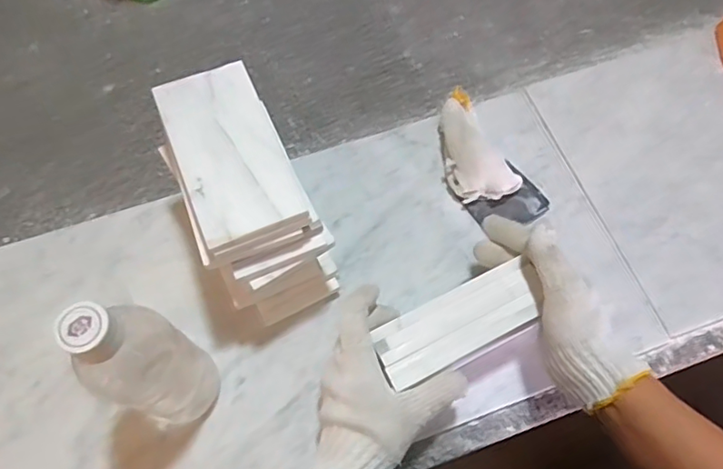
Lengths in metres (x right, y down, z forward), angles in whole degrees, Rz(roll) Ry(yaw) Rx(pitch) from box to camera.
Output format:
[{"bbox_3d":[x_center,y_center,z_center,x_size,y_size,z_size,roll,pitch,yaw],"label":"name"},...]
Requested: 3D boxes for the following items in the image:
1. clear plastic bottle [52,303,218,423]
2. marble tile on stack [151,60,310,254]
[{"bbox_3d":[-0.152,0.092,0.397,0.051,0.208,0.059,37,70,16],"label":"clear plastic bottle"},{"bbox_3d":[-0.101,-0.064,0.417,0.074,0.010,0.148,-22,66,-10],"label":"marble tile on stack"}]

